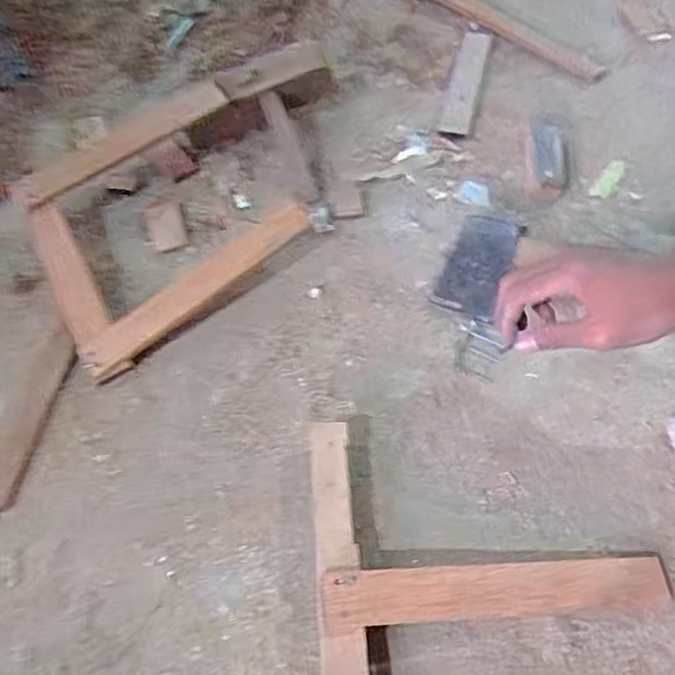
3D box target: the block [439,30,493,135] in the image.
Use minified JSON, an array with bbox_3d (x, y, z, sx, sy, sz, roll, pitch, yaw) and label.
[{"bbox_3d":[0.169,-0.340,0.771,0.036,0.010,0.215,13,59,9],"label":"block"}]

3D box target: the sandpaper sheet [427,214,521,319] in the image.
[{"bbox_3d":[0.141,-0.075,0.603,0.063,0.026,0.118,21,61,14],"label":"sandpaper sheet"}]

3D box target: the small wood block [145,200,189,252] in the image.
[{"bbox_3d":[-0.193,-0.127,0.662,0.040,0.011,0.077,-16,59,-9],"label":"small wood block"}]

